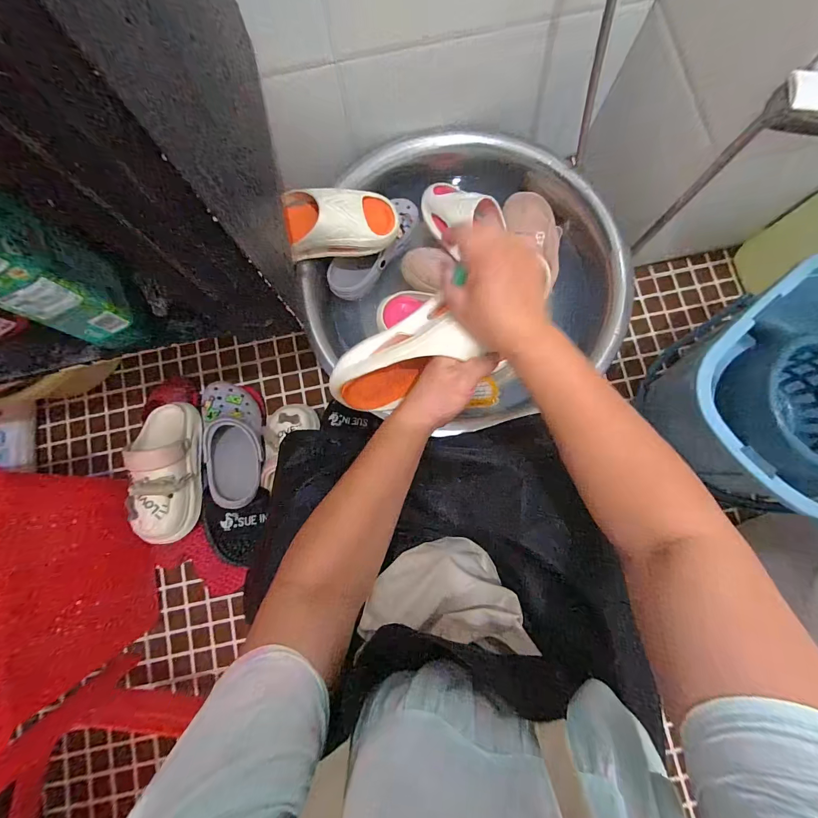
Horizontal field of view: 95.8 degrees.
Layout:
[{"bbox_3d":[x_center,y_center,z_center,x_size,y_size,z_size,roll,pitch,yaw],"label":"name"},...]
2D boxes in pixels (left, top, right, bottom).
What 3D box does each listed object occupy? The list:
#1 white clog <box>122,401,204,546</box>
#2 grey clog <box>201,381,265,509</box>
[{"bbox_3d":[-0.427,0.101,0.651,0.089,0.097,0.242,-13,64,-1],"label":"white clog"},{"bbox_3d":[-0.328,0.062,0.679,0.095,0.085,0.227,-8,81,0],"label":"grey clog"}]

